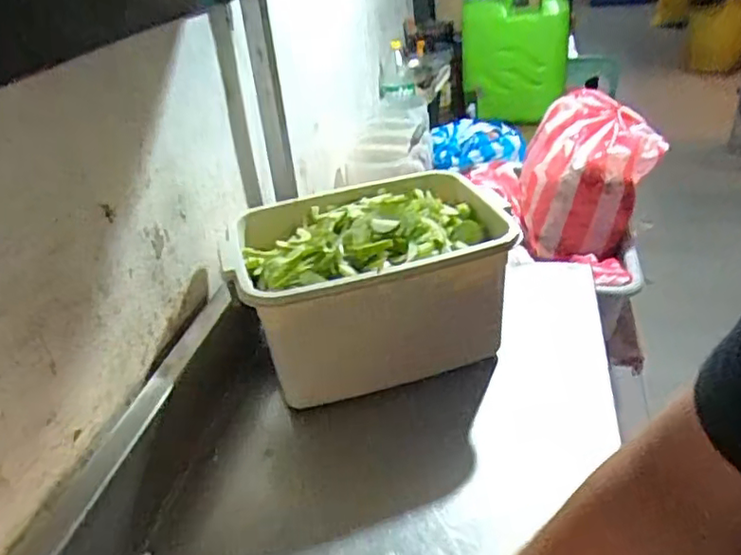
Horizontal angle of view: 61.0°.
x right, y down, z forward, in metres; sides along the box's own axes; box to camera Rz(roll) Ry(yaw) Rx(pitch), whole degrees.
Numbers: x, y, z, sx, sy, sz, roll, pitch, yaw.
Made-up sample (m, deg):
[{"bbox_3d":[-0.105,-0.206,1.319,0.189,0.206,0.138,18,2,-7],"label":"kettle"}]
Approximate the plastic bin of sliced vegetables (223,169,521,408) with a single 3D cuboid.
[{"bbox_3d":[0.003,0.012,0.797,0.323,0.195,0.224,-14,32,-11],"label":"plastic bin of sliced vegetables"}]

